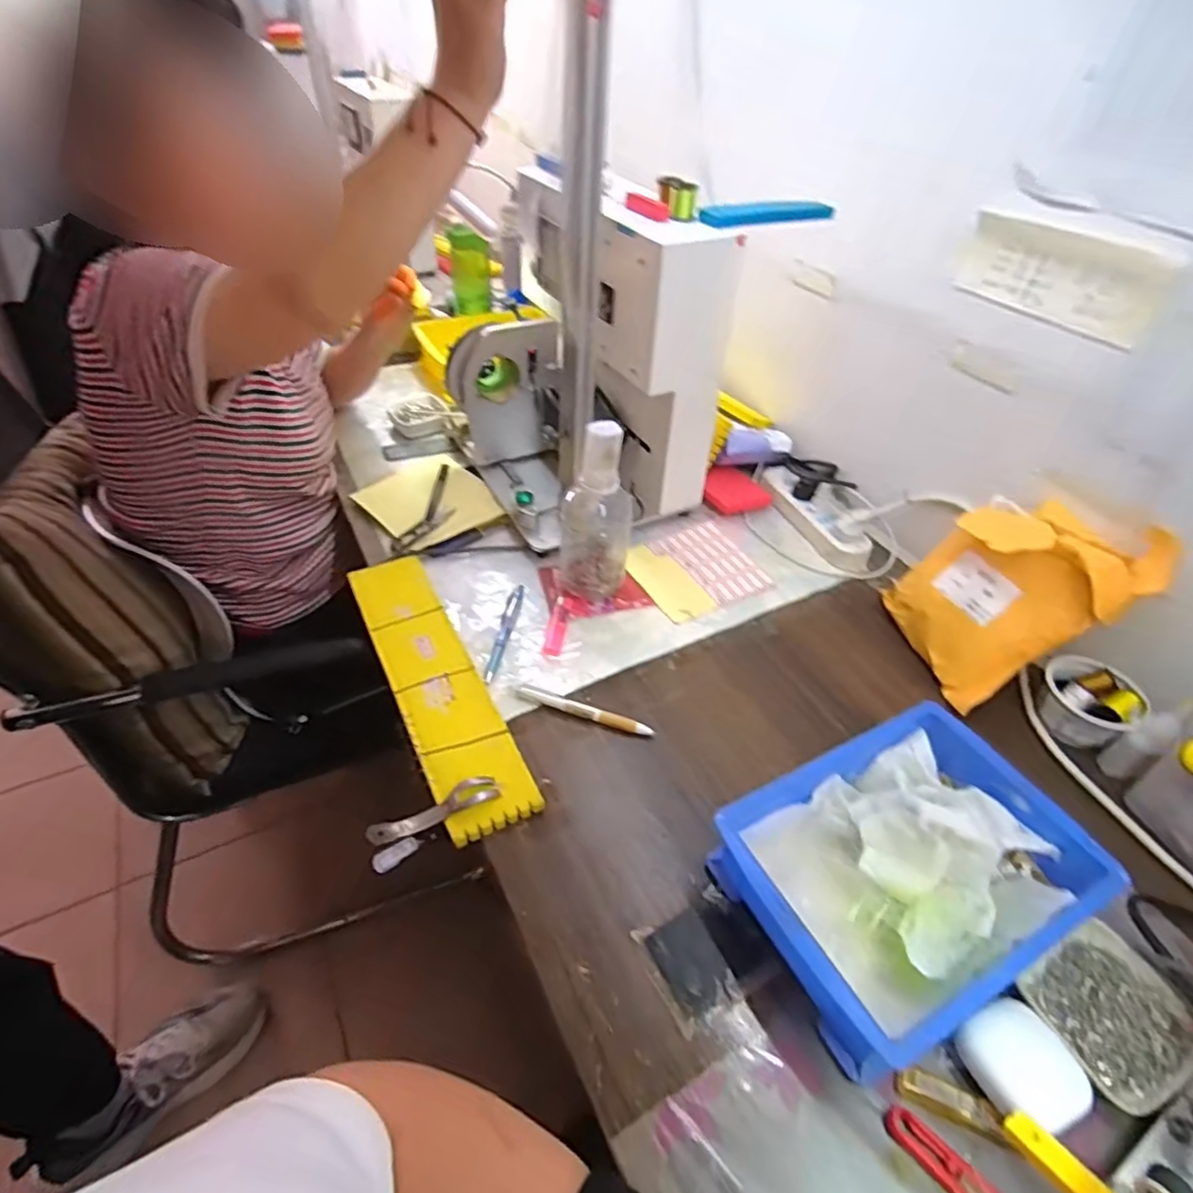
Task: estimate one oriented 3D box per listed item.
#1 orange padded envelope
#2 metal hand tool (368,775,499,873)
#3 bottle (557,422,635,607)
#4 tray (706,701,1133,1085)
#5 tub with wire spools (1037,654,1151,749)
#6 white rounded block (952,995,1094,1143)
[{"bbox_3d":[0.407,-0.012,0.637,0.058,0.227,0.152,1,49,-45],"label":"orange padded envelope"},{"bbox_3d":[-0.134,0.186,0.540,0.109,0.037,0.024,-22,49,-24],"label":"metal hand tool"},{"bbox_3d":[-0.003,-0.090,0.693,0.081,0.205,0.071,5,43,2],"label":"bottle"},{"bbox_3d":[0.230,0.203,0.488,0.246,0.070,0.180,-19,48,-22],"label":"tray"},{"bbox_3d":[0.462,0.103,0.616,0.066,0.054,0.081,-28,52,-29],"label":"tub with wire spools"},{"bbox_3d":[0.273,0.302,0.417,0.062,0.023,0.067,-17,47,-20],"label":"white rounded block"}]

